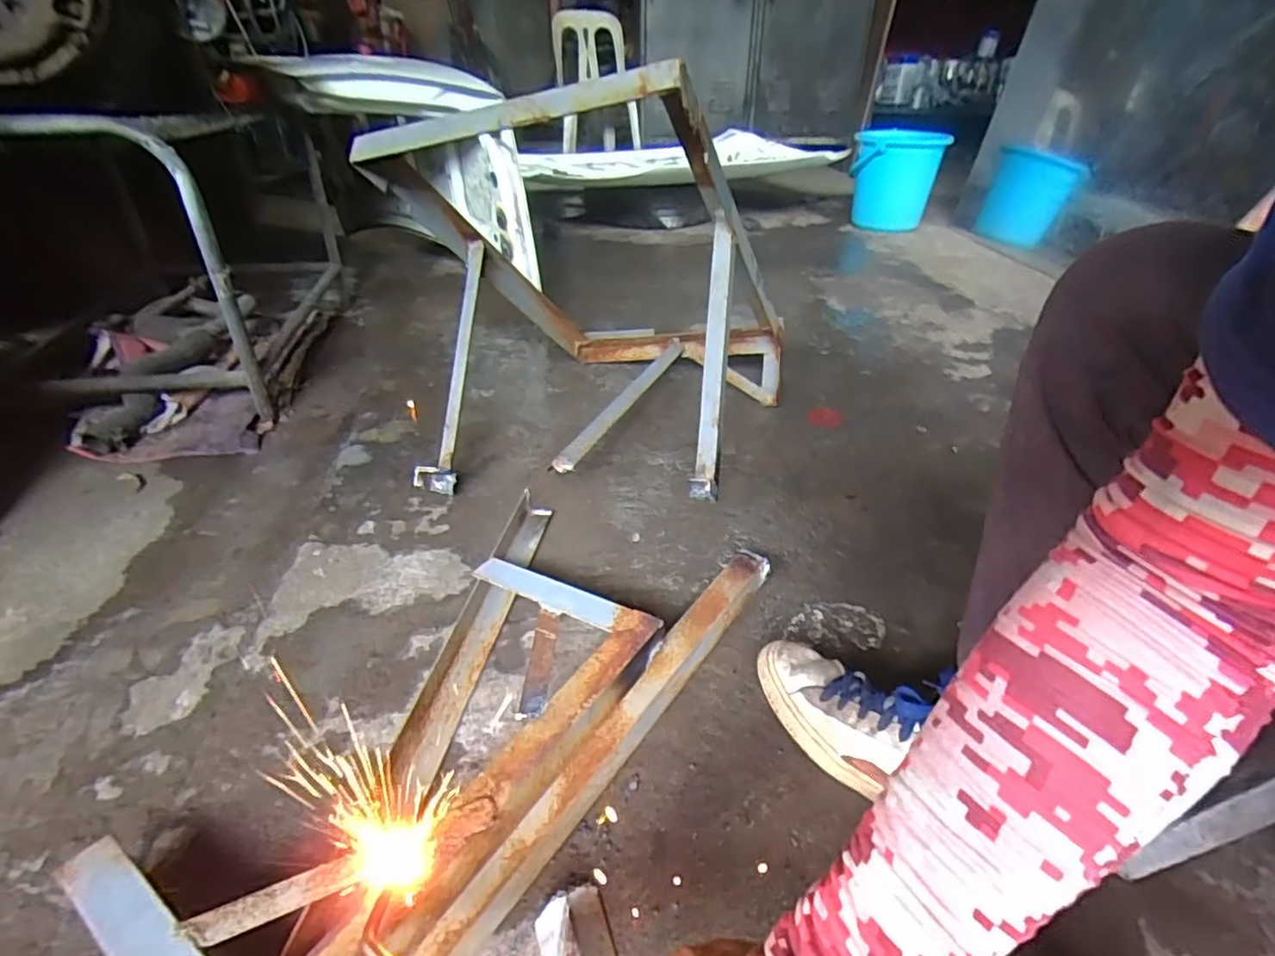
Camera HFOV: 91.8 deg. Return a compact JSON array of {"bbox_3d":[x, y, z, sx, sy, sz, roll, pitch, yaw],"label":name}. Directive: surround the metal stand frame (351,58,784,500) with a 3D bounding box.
[{"bbox_3d":[-0.046,-0.317,0.985,0.512,0.542,0.574,13,35,17],"label":"metal stand frame"}]

